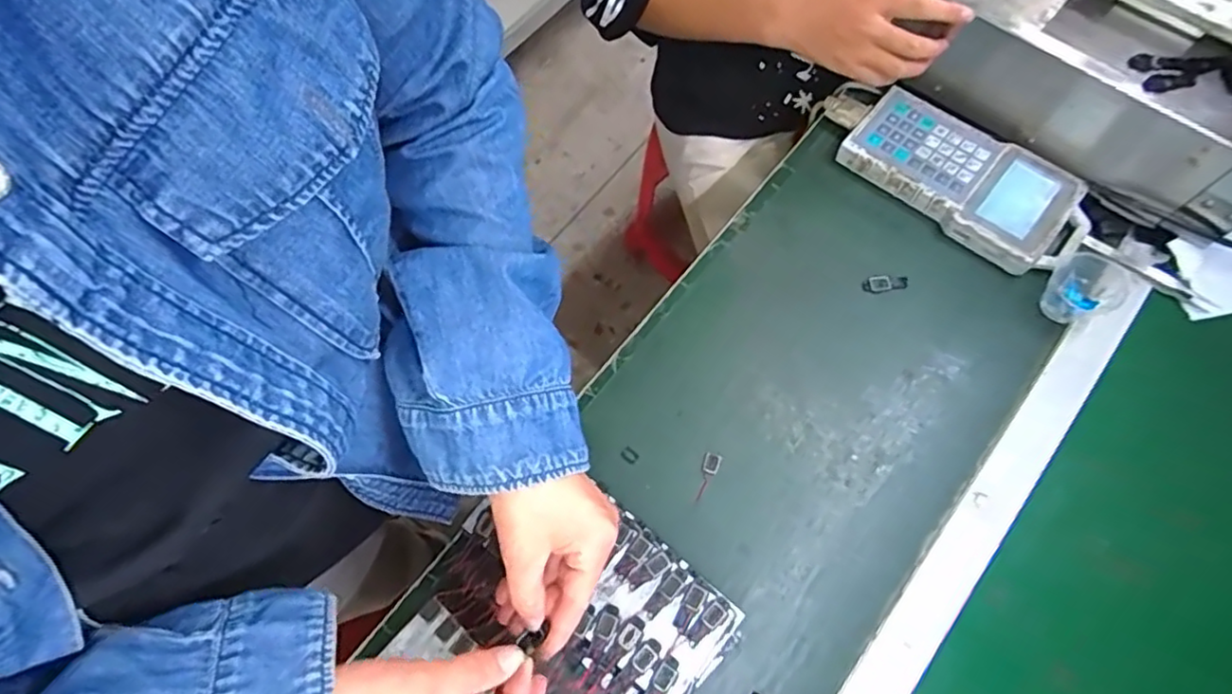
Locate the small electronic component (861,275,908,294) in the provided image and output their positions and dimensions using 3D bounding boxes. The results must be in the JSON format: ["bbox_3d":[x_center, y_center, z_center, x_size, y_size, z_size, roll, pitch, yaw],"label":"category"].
[{"bbox_3d":[0.249,-0.058,0.591,0.039,0.006,0.015,-3,68,1],"label":"small electronic component"}]

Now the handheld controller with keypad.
[{"bbox_3d":[0.336,-0.160,0.614,0.222,0.030,0.110,42,75,16],"label":"handheld controller with keypad"}]

